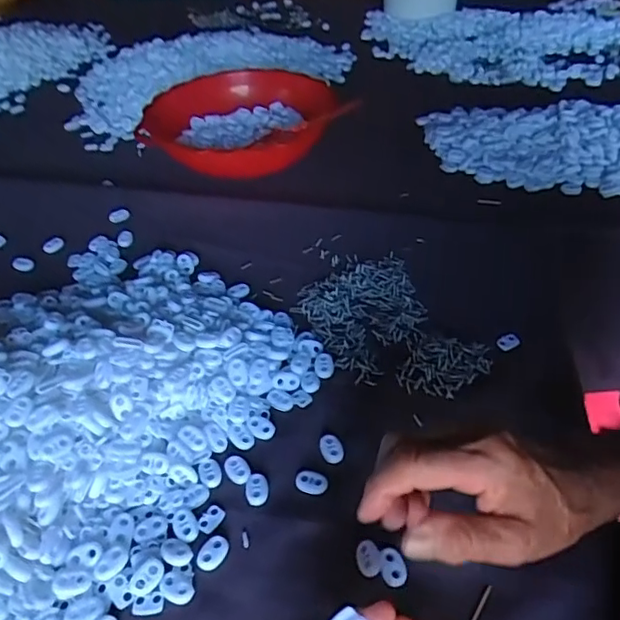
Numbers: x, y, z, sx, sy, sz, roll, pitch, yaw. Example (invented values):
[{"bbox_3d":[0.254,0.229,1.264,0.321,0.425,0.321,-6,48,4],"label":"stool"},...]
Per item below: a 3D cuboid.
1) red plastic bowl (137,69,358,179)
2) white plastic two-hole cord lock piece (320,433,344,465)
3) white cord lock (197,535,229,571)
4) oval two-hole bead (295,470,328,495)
[{"bbox_3d":[-0.092,-0.234,0.742,0.226,0.069,0.226,7,44,11],"label":"red plastic bowl"},{"bbox_3d":[0.016,0.099,0.416,0.015,0.004,0.022,-18,45,-15],"label":"white plastic two-hole cord lock piece"},{"bbox_3d":[-0.062,0.153,0.366,0.016,0.004,0.022,22,49,25],"label":"white cord lock"},{"bbox_3d":[0.001,0.118,0.397,0.022,0.004,0.015,13,45,17],"label":"oval two-hole bead"}]

